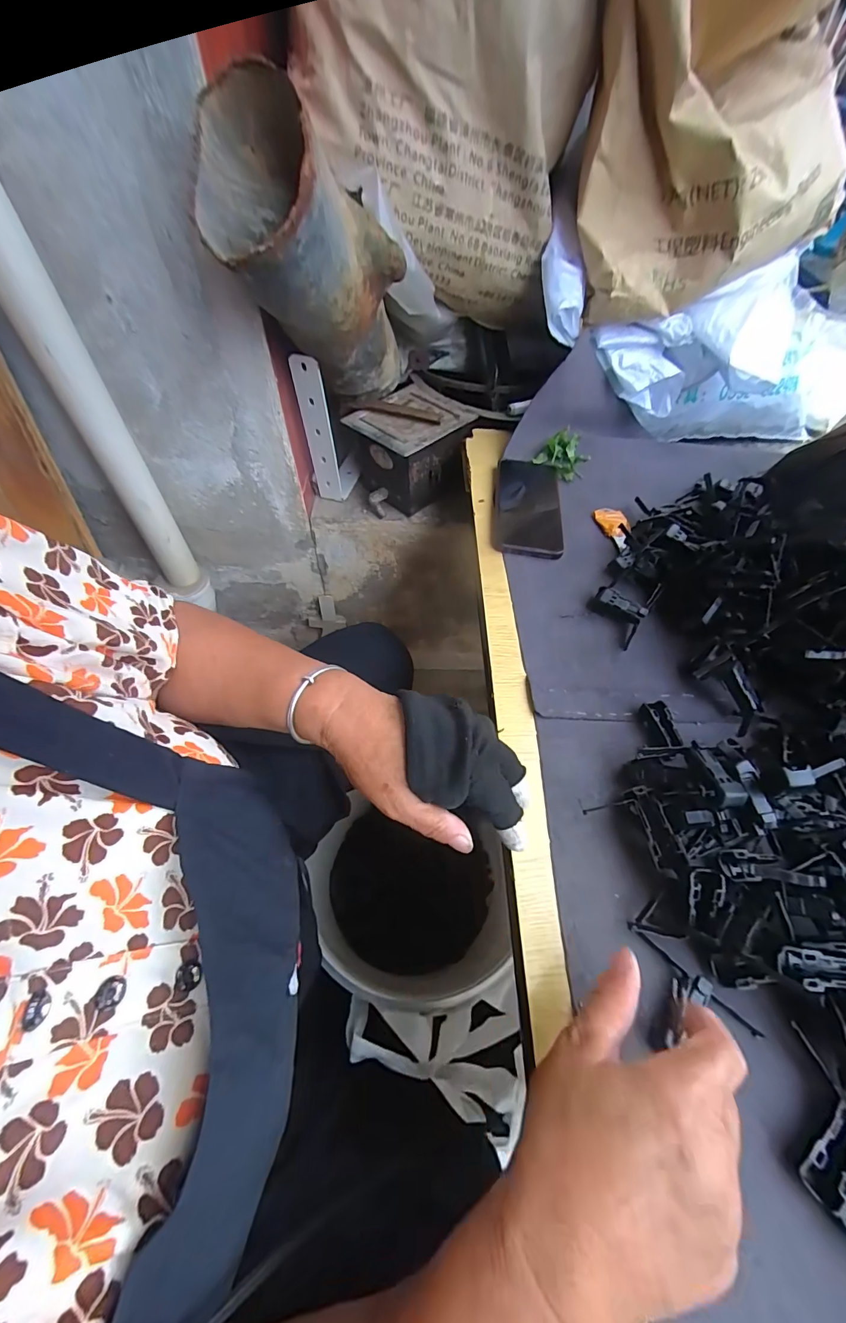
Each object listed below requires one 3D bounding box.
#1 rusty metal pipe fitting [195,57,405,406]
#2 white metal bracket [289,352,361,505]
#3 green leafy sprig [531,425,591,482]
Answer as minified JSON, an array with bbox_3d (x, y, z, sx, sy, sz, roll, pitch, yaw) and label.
[{"bbox_3d":[-0.094,-0.368,0.451,0.101,0.314,0.122,23,99,11],"label":"rusty metal pipe fitting"},{"bbox_3d":[-0.132,-0.330,0.603,0.049,0.206,0.092,10,56,5],"label":"white metal bracket"},{"bbox_3d":[0.186,-0.279,0.570,0.066,0.024,0.076,16,57,6],"label":"green leafy sprig"}]

